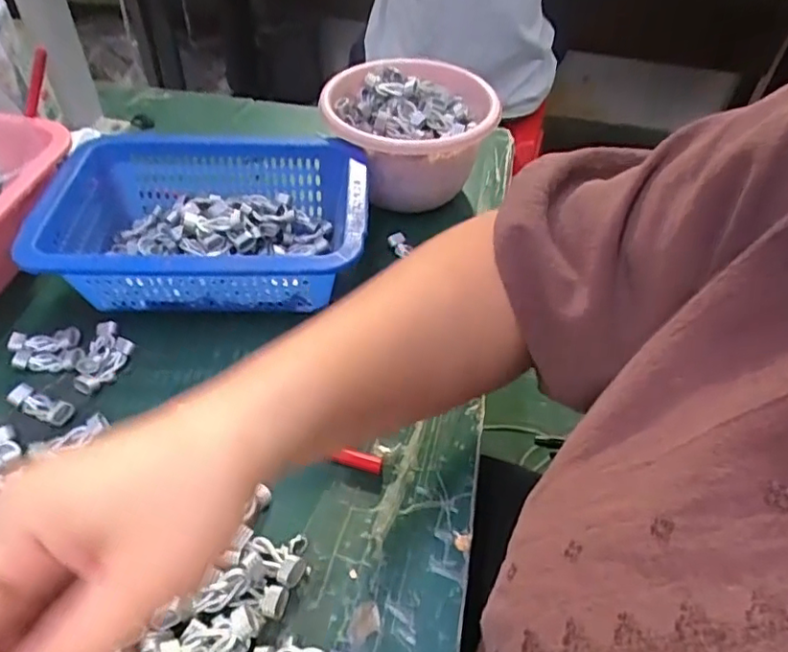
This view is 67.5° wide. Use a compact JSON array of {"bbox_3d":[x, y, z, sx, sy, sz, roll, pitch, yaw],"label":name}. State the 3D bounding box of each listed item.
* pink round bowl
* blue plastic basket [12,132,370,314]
[{"bbox_3d":[0.013,-0.165,0.514,0.134,0.094,0.132,2,47,-2],"label":"pink round bowl"},{"bbox_3d":[-0.135,-0.069,0.443,0.225,0.080,0.151,1,47,-3],"label":"blue plastic basket"}]

